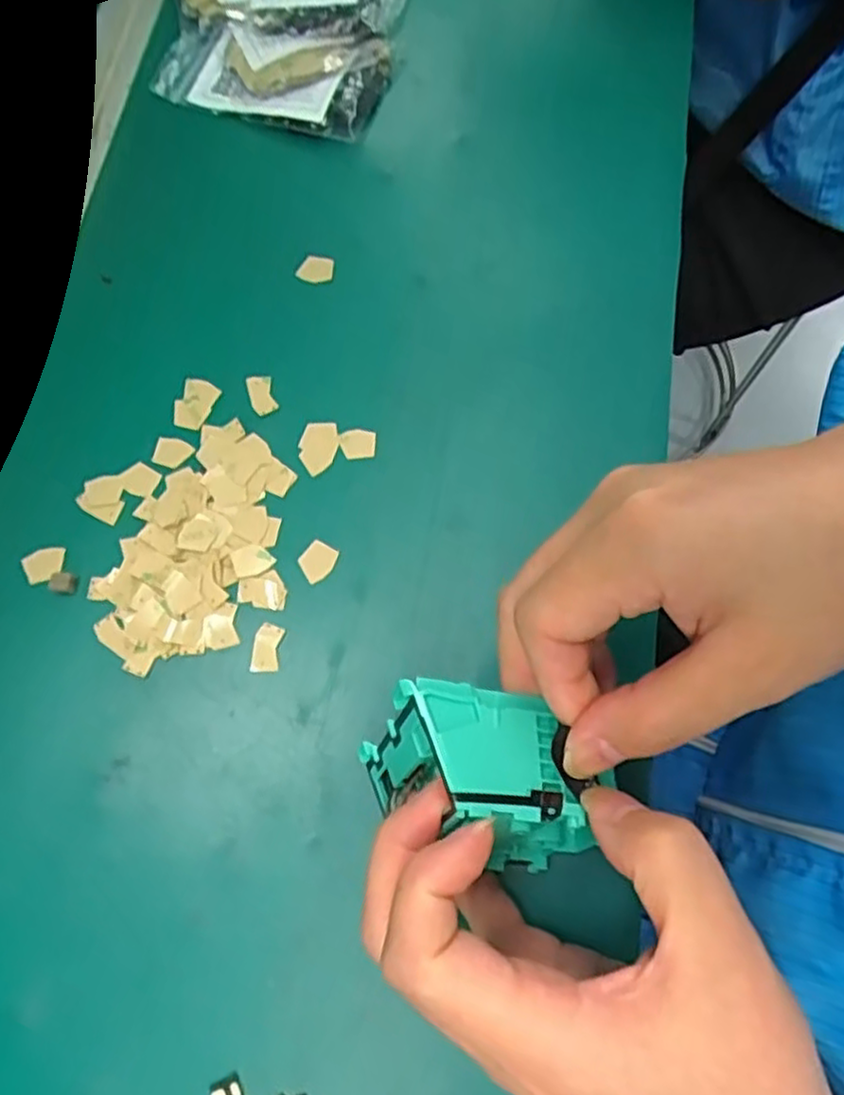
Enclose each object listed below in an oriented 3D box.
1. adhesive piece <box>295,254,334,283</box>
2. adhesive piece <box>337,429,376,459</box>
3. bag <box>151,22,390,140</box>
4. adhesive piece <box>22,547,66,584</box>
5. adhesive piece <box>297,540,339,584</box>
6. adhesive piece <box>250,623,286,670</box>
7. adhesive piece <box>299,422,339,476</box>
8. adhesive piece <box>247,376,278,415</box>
[{"bbox_3d":[-0.053,-0.139,0.352,0.018,0.004,0.014,7,76,2],"label":"adhesive piece"},{"bbox_3d":[-0.030,-0.048,0.325,0.017,0.004,0.014,2,76,1],"label":"adhesive piece"},{"bbox_3d":[-0.081,-0.253,0.378,0.116,0.013,0.062,16,77,4],"label":"bag"},{"bbox_3d":[-0.163,0.007,0.307,0.018,0.004,0.015,-13,76,-3],"label":"adhesive piece"},{"bbox_3d":[-0.046,0.005,0.308,0.014,0.004,0.018,30,78,7],"label":"adhesive piece"},{"bbox_3d":[-0.065,0.041,0.296,0.012,0.004,0.020,6,76,2],"label":"adhesive piece"},{"bbox_3d":[-0.048,-0.046,0.325,0.017,0.004,0.026,10,76,3],"label":"adhesive piece"},{"bbox_3d":[-0.075,-0.072,0.331,0.011,0.004,0.020,-17,76,-4],"label":"adhesive piece"}]

